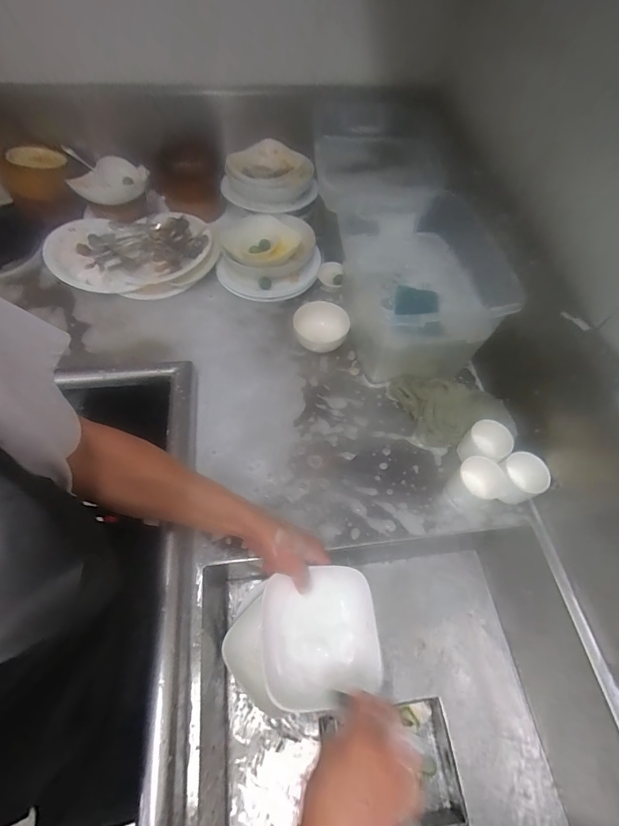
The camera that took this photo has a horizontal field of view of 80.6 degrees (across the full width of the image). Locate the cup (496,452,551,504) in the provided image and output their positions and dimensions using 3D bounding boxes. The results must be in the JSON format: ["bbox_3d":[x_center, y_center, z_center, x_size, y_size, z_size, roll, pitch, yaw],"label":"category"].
[{"bbox_3d":[0.326,0.102,0.573,0.064,0.076,0.070,1,57,-2],"label":"cup"}]

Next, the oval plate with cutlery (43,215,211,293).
[{"bbox_3d":[-0.395,-0.364,0.812,0.348,0.045,0.228,-12,58,-10],"label":"oval plate with cutlery"}]

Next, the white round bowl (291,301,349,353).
[{"bbox_3d":[0.023,-0.168,0.735,0.105,0.062,0.108,1,57,-2],"label":"white round bowl"}]

